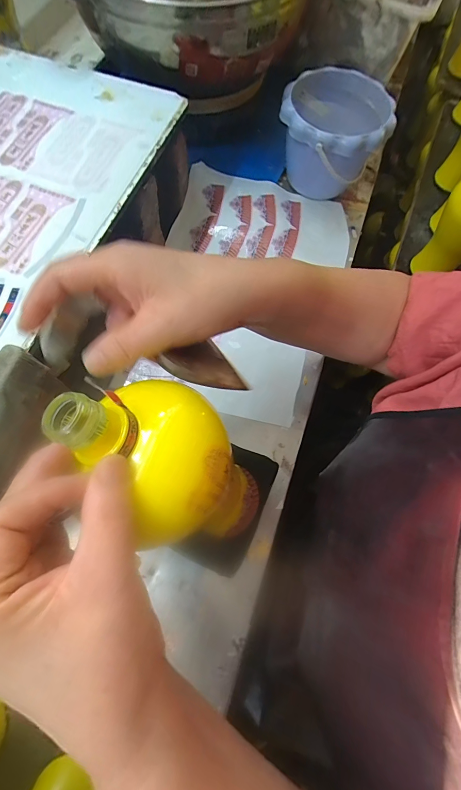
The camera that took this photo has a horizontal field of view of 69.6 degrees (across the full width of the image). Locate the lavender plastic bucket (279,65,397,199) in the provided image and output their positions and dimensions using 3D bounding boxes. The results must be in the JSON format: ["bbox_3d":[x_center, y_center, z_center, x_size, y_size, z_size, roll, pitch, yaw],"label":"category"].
[{"bbox_3d":[0.151,-0.400,0.528,0.156,0.121,0.178,8,70,-3],"label":"lavender plastic bucket"}]

